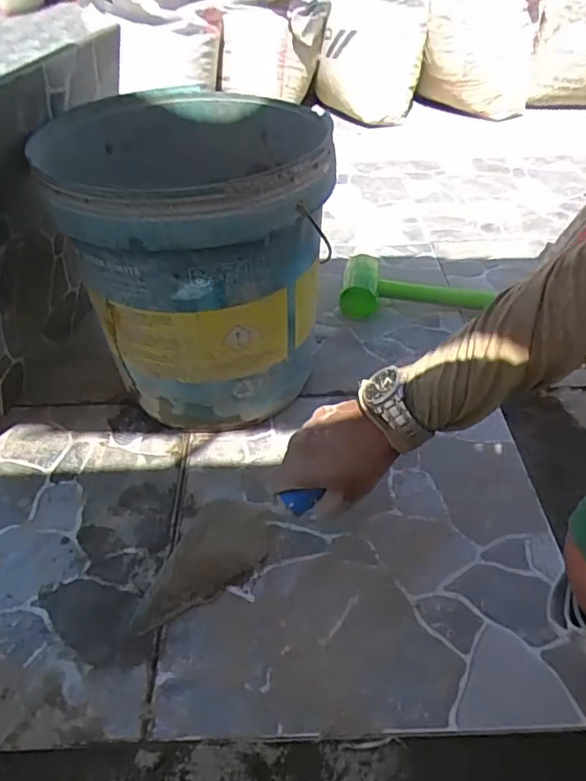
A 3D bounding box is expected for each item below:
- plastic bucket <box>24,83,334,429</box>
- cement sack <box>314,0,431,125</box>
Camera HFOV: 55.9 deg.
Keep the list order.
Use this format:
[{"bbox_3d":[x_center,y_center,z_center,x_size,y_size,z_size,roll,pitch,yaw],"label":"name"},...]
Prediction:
[{"bbox_3d":[-0.107,-0.155,0.689,0.292,0.318,0.297,-1,45,1],"label":"plastic bucket"},{"bbox_3d":[0.207,-0.974,1.391,0.276,0.490,0.254,7,44,8],"label":"cement sack"}]

